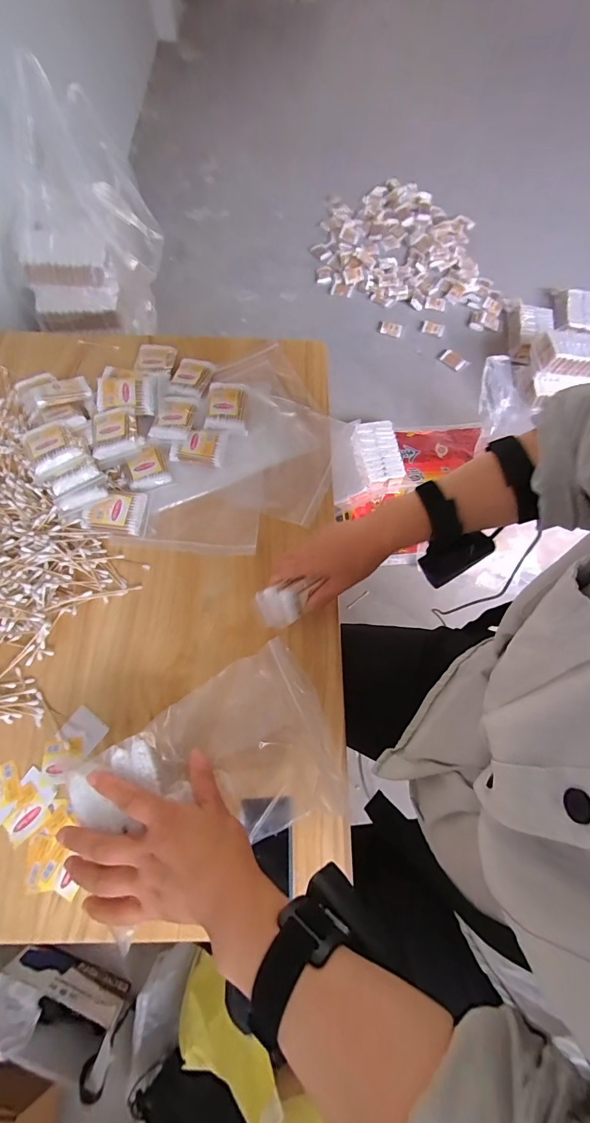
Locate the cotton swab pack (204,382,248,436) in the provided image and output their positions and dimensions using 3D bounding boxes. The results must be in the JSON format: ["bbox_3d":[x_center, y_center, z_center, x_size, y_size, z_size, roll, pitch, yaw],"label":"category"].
[{"bbox_3d":[-0.098,-0.225,0.556,0.058,0.013,0.086,2,68,0],"label":"cotton swab pack"}]

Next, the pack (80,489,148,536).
[{"bbox_3d":[-0.230,-0.066,0.490,0.071,0.023,0.057,8,68,2],"label":"pack"}]

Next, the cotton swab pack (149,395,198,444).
[{"bbox_3d":[-0.169,-0.206,0.543,0.055,0.018,0.081,12,69,3],"label":"cotton swab pack"}]

